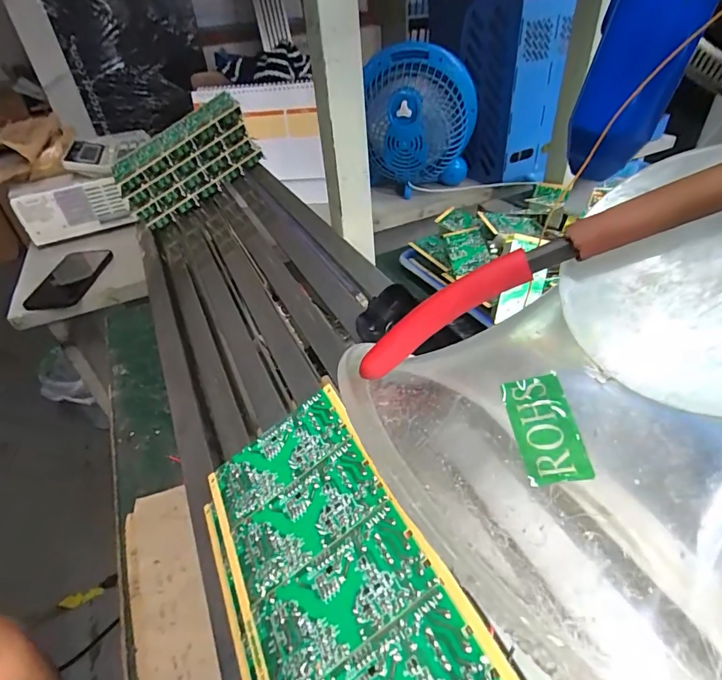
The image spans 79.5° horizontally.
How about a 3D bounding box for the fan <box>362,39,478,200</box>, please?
[{"bbox_3d":[0.116,-0.390,0.788,0.178,0.224,0.127,2,39,9],"label":"fan"}]

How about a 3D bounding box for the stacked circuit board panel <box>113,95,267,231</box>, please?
[{"bbox_3d":[-0.273,-0.277,0.682,0.219,0.107,0.077,-38,45,-3],"label":"stacked circuit board panel"}]

